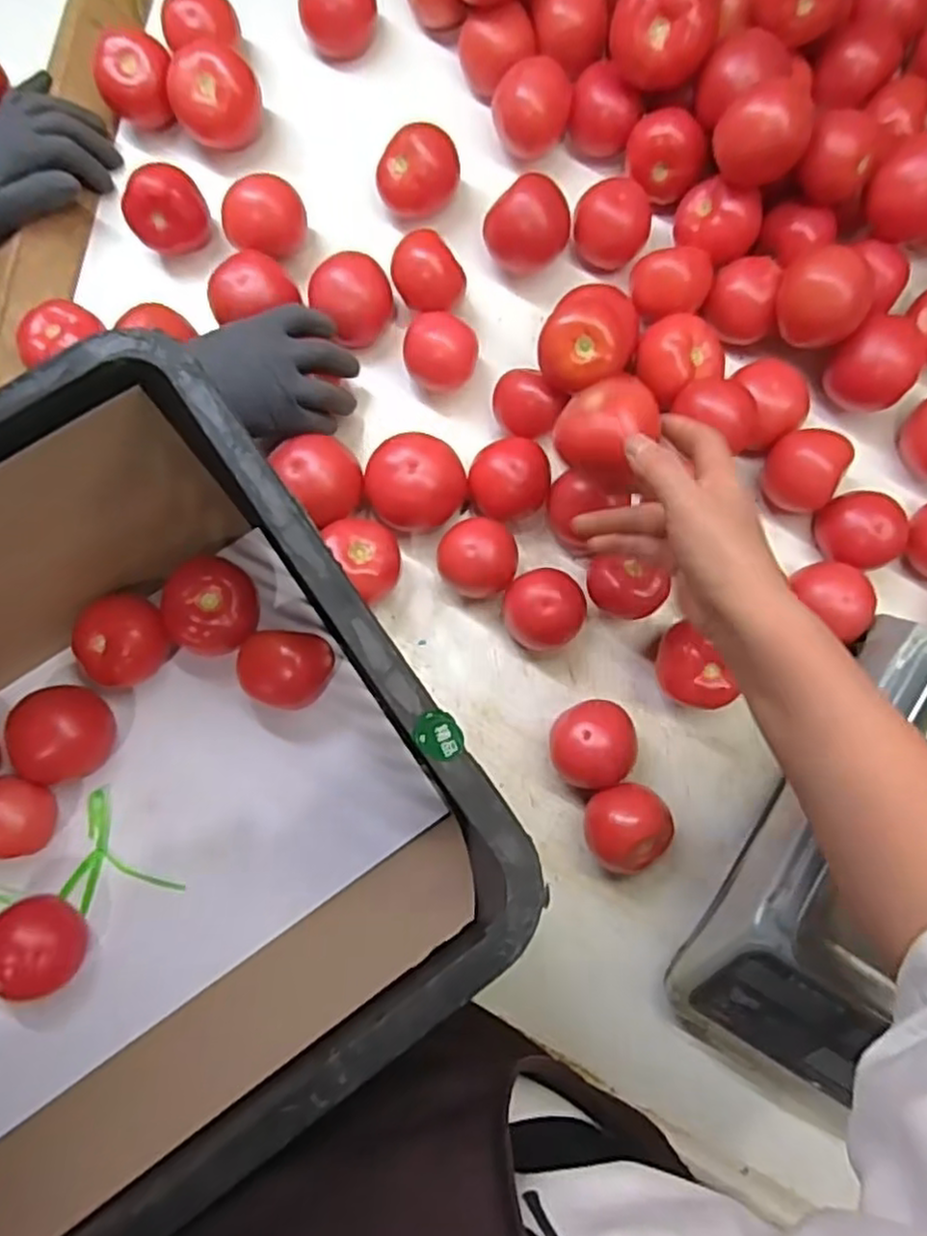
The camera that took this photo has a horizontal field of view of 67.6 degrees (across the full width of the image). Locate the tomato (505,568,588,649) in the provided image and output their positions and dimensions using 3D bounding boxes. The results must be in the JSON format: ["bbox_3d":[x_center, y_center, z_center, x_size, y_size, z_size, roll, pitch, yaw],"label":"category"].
[{"bbox_3d":[0.064,-0.008,0.551,0.060,0.053,0.062,0,85,0],"label":"tomato"}]

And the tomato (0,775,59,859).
[{"bbox_3d":[-0.323,0.142,0.498,0.046,0.056,0.054,-3,85,0],"label":"tomato"}]

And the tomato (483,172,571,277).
[{"bbox_3d":[0.055,-0.319,0.575,0.068,0.059,0.056,-40,87,-3],"label":"tomato"}]

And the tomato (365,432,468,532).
[{"bbox_3d":[-0.036,-0.109,0.556,0.076,0.057,0.071,-2,85,0],"label":"tomato"}]

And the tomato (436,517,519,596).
[{"bbox_3d":[0.012,-0.047,0.554,0.061,0.052,0.061,0,85,0],"label":"tomato"}]

